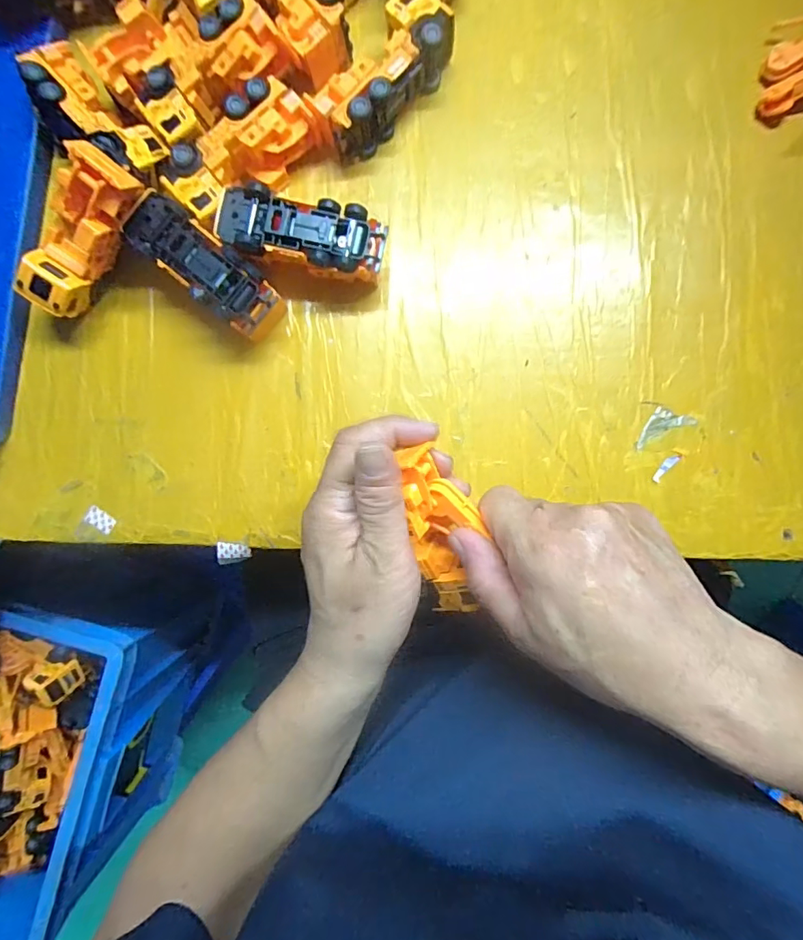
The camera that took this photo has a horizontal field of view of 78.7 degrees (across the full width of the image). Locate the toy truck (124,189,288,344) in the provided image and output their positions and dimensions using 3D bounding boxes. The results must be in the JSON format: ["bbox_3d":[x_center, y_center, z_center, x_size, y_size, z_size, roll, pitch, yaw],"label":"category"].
[{"bbox_3d":[-0.127,-0.132,0.326,0.102,0.042,0.038,39,91,2],"label":"toy truck"}]

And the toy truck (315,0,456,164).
[{"bbox_3d":[-0.010,-0.256,0.323,0.040,0.039,0.101,40,91,2],"label":"toy truck"}]

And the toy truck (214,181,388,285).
[{"bbox_3d":[-0.063,-0.150,0.323,0.106,0.042,0.040,13,90,3],"label":"toy truck"}]

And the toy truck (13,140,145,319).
[{"bbox_3d":[-0.200,-0.148,0.307,0.036,0.046,0.098,46,114,2],"label":"toy truck"}]

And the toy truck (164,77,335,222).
[{"bbox_3d":[-0.103,-0.210,0.324,0.103,0.035,0.051,-34,88,2],"label":"toy truck"}]

